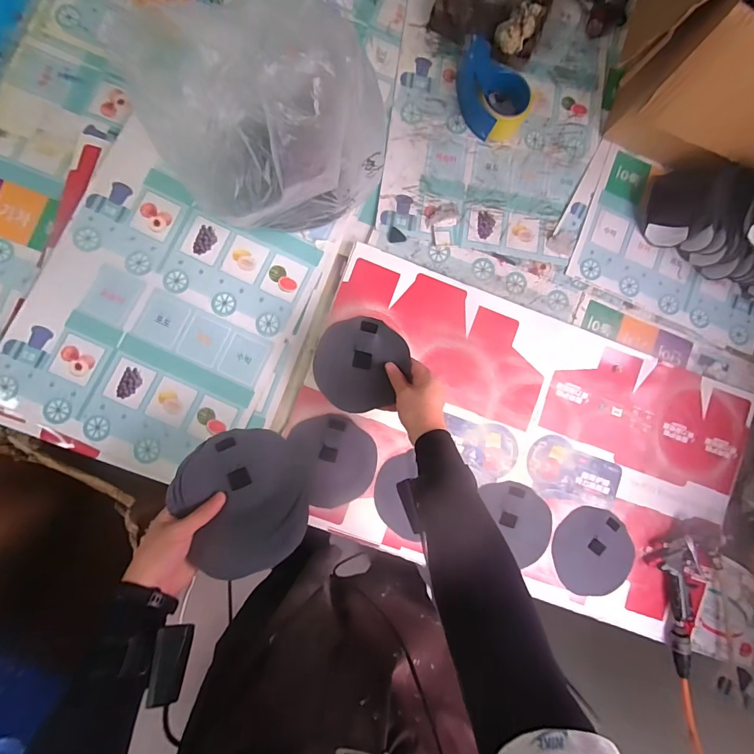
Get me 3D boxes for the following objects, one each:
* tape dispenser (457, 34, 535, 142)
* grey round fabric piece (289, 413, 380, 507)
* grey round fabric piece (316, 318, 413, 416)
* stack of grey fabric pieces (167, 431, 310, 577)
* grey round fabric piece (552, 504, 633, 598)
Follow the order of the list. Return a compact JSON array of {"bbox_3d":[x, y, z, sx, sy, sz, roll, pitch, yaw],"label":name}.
[{"bbox_3d":[0.204,-0.500,0.687,0.112,0.059,0.151,-18,87,-7],"label":"tape dispenser"},{"bbox_3d":[-0.064,0.131,0.637,0.119,0.009,0.144,-20,88,-7],"label":"grey round fabric piece"},{"bbox_3d":[-0.022,-0.019,0.596,0.140,0.010,0.135,1,94,12],"label":"grey round fabric piece"},{"bbox_3d":[-0.170,0.158,0.510,0.163,0.020,0.175,-27,88,-8],"label":"stack of grey fabric pieces"},{"bbox_3d":[0.373,0.299,0.673,0.148,0.009,0.142,1,85,-6],"label":"grey round fabric piece"}]

